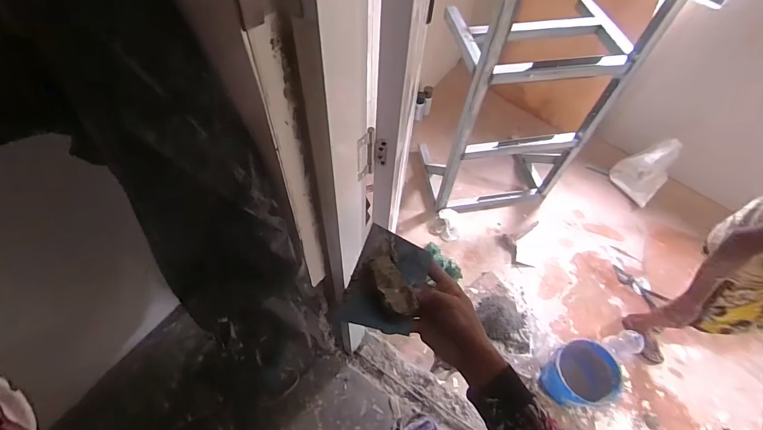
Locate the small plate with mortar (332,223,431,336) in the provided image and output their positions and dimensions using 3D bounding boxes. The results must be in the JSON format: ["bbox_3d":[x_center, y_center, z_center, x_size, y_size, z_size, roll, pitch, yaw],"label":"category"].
[{"bbox_3d":[0.008,0.086,0.502,0.093,0.054,0.138,15,58,11],"label":"small plate with mortar"}]

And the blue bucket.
[{"bbox_3d":[0.875,0.705,1.652,0.269,0.245,0.237,-7,56,-3],"label":"blue bucket"}]

